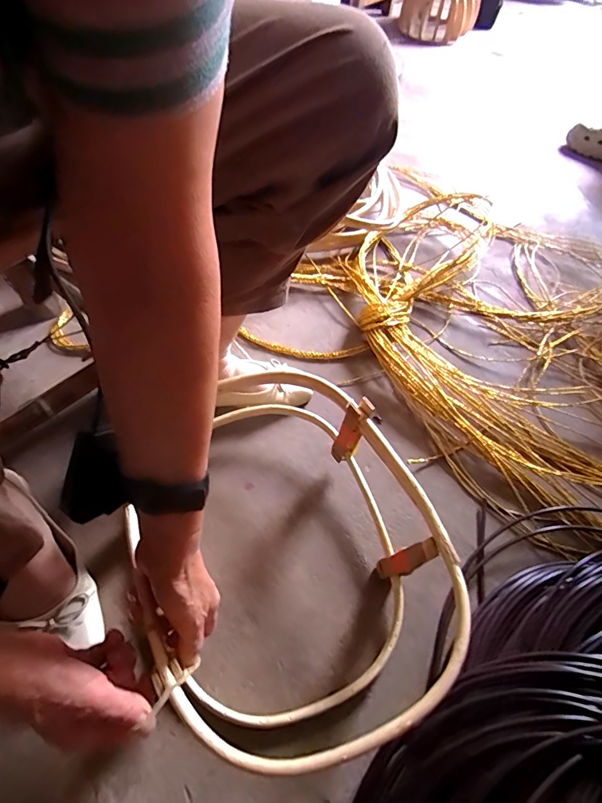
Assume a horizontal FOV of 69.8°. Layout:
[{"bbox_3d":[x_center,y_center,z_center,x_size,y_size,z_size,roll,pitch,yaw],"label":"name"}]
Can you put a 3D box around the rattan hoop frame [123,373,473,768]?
[{"bbox_3d":[-0.012,0.136,0.490,0.310,0.150,0.406,-17,59,-15],"label":"rattan hoop frame"}]

